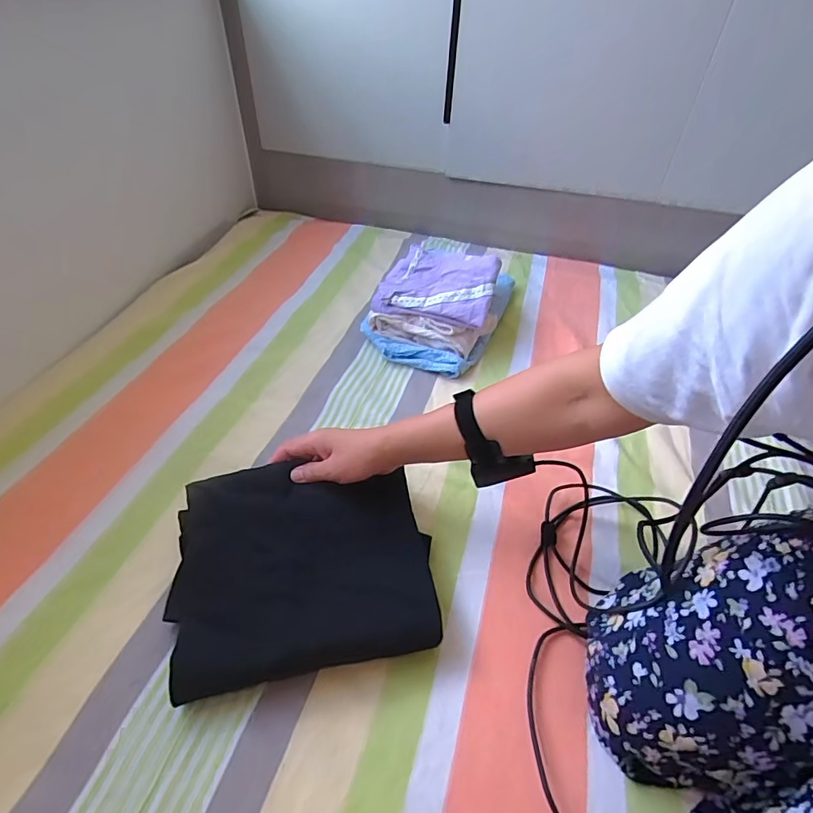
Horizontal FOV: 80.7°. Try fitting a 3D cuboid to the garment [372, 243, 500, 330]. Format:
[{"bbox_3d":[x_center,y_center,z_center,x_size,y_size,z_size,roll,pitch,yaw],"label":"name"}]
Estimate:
[{"bbox_3d":[0.059,-0.217,0.826,0.193,0.054,0.177,12,44,9],"label":"garment"}]

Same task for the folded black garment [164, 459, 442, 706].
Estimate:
[{"bbox_3d":[-0.107,0.158,0.498,0.259,0.047,0.207,-4,45,-11],"label":"folded black garment"}]

